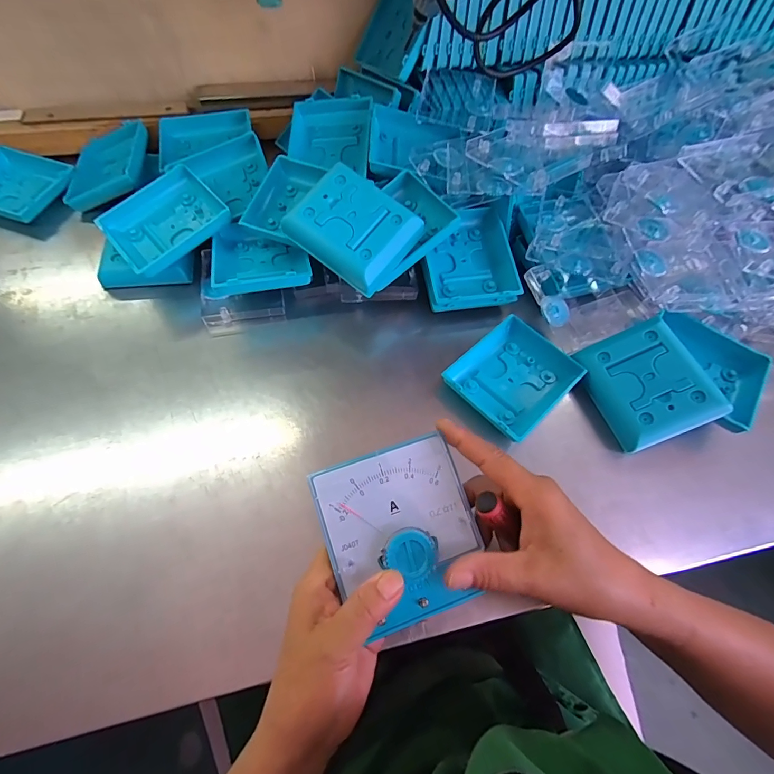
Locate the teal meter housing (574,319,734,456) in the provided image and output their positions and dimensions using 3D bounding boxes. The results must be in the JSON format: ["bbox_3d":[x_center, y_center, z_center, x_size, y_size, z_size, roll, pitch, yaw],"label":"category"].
[{"bbox_3d":[0.245,-0.002,0.380,0.089,0.029,0.107,-28,65,12],"label":"teal meter housing"}]

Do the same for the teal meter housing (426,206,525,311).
[{"bbox_3d":[0.086,-0.142,0.436,0.095,0.030,0.114,-8,63,-7],"label":"teal meter housing"}]

